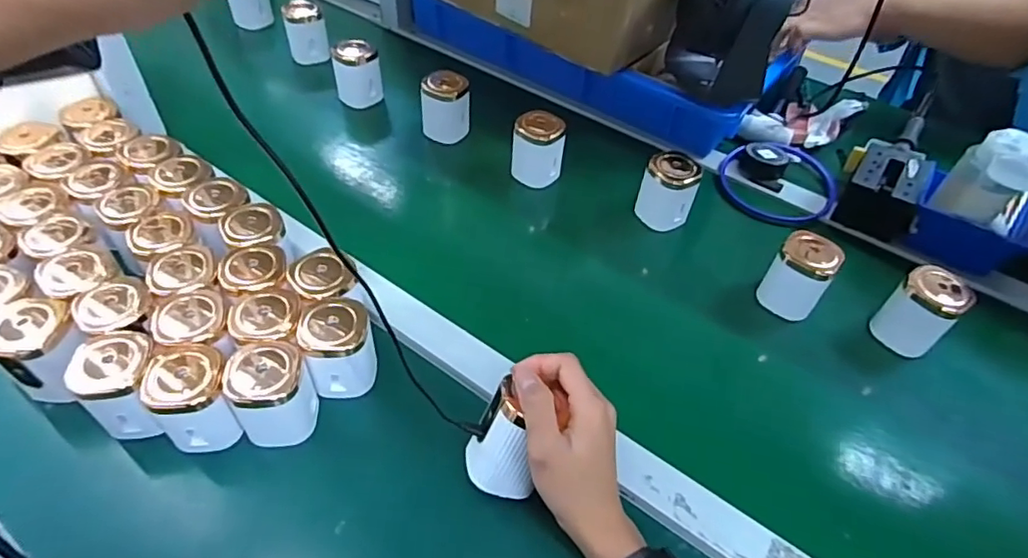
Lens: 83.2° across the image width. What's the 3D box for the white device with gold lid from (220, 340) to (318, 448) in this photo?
[{"bbox_3d":[-0.189,0.090,0.457,0.054,0.070,0.054,-3,49,-8],"label":"white device with gold lid"}]

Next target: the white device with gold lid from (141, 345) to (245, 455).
[{"bbox_3d":[-0.243,0.088,0.445,0.052,0.070,0.059,-6,49,-10],"label":"white device with gold lid"}]

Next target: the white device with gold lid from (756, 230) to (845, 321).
[{"bbox_3d":[0.289,-0.007,0.582,0.056,0.073,0.058,34,54,23],"label":"white device with gold lid"}]

